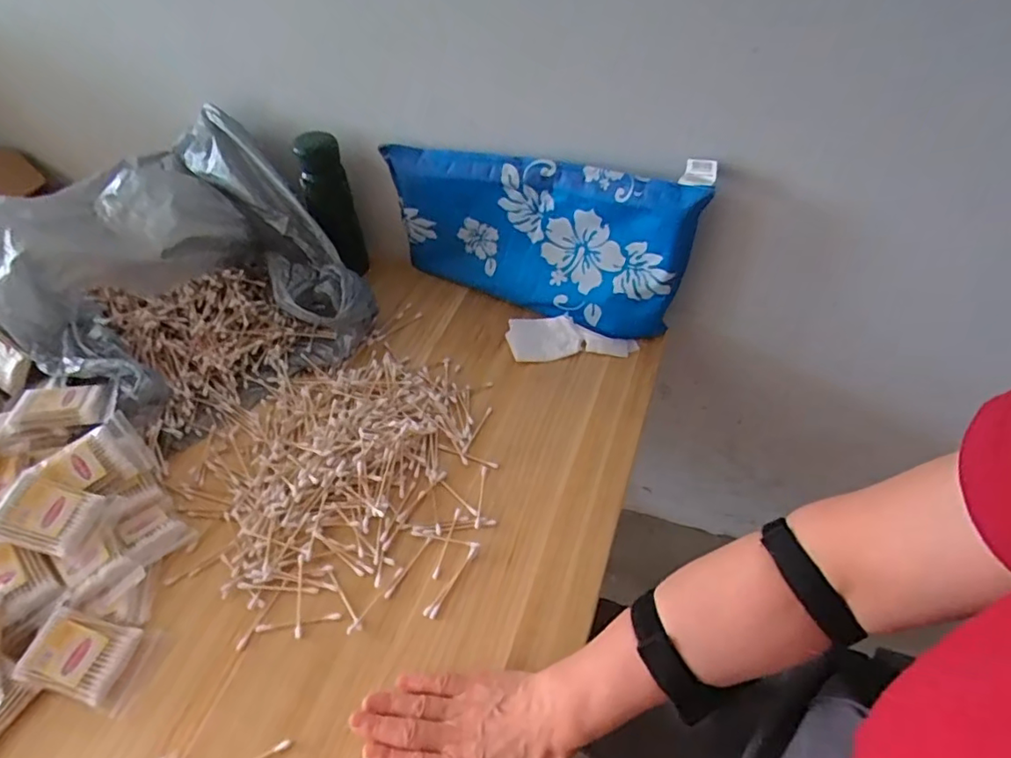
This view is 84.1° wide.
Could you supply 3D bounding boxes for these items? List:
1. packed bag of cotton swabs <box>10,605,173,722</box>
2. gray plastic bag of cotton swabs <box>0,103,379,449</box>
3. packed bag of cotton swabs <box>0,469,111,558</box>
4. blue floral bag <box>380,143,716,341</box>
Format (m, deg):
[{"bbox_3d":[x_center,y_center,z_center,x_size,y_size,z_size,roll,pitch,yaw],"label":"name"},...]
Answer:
[{"bbox_3d":[-0.324,0.219,0.441,0.091,0.009,0.057,22,54,-6],"label":"packed bag of cotton swabs"},{"bbox_3d":[-0.408,-0.126,0.633,0.360,0.151,0.401,-38,62,-26],"label":"gray plastic bag of cotton swabs"},{"bbox_3d":[-0.387,0.115,0.472,0.071,0.023,0.055,26,72,-12],"label":"packed bag of cotton swabs"},{"bbox_3d":[0.026,-0.163,0.656,0.357,0.209,0.055,20,54,13],"label":"blue floral bag"}]

